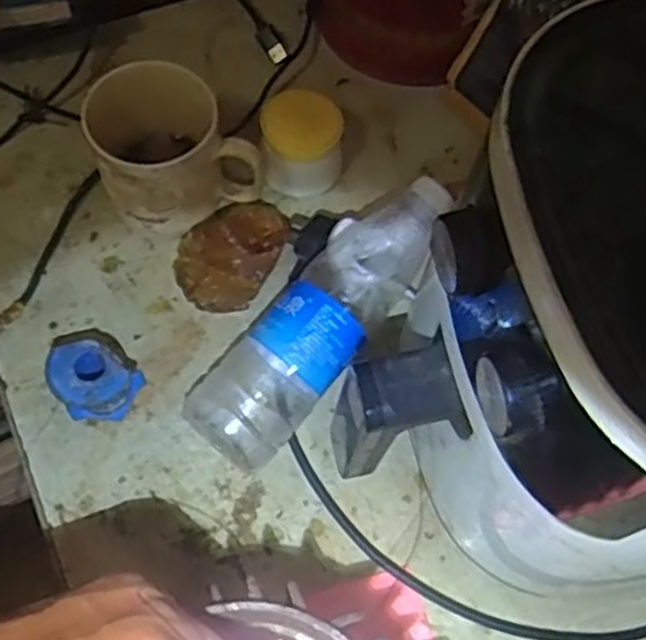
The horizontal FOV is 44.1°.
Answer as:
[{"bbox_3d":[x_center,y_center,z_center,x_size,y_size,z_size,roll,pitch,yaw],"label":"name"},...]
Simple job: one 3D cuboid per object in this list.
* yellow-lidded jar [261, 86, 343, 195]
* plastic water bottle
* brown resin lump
[{"bbox_3d":[-0.015,-0.127,0.581,0.060,0.060,0.055,-3,66,-5],"label":"yellow-lidded jar"},{"bbox_3d":[0.005,0.000,0.515,0.064,0.077,0.218,37,69,13],"label":"plastic water bottle"},{"bbox_3d":[-0.061,-0.042,0.538,0.078,0.063,0.058,-32,71,-16],"label":"brown resin lump"}]

